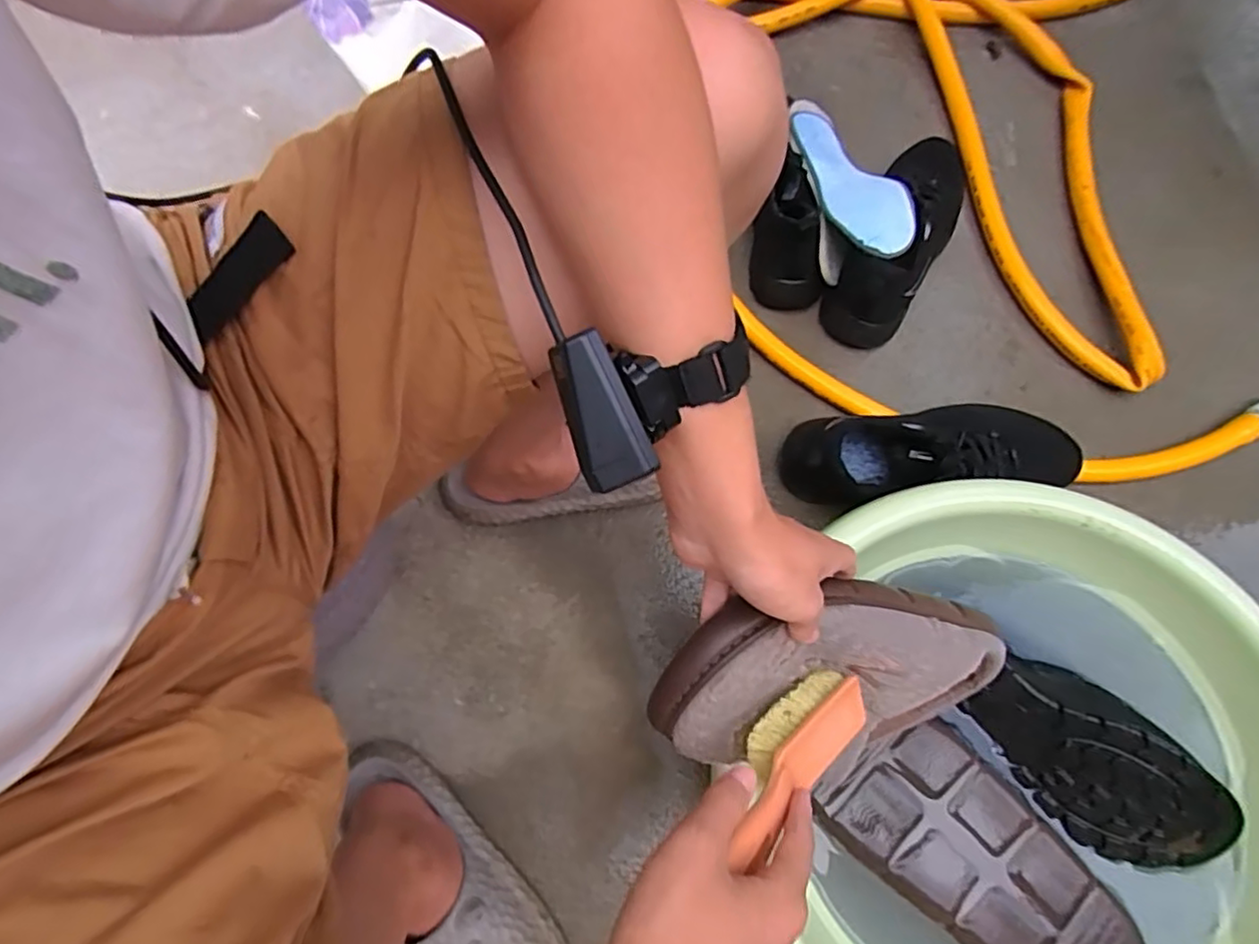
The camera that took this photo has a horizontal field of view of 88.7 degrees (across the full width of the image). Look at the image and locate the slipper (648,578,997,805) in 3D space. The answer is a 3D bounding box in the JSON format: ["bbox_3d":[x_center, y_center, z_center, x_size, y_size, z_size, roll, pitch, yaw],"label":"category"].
[{"bbox_3d":[0.154,0.141,0.468,0.288,0.085,0.130,12,104,-22],"label":"slipper"}]

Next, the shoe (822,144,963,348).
[{"bbox_3d":[0.341,-0.304,0.776,0.100,0.121,0.310,28,76,10],"label":"shoe"}]

